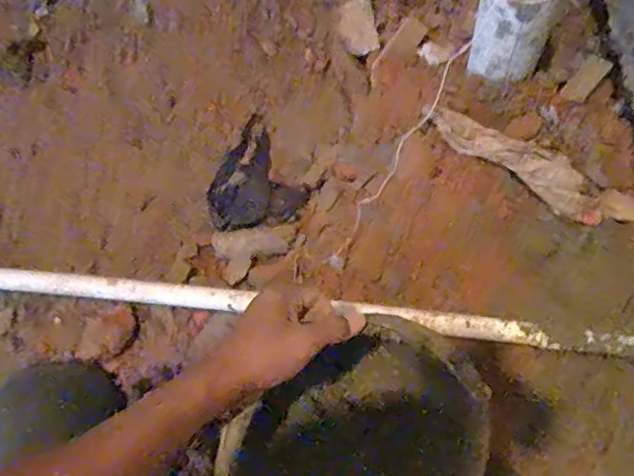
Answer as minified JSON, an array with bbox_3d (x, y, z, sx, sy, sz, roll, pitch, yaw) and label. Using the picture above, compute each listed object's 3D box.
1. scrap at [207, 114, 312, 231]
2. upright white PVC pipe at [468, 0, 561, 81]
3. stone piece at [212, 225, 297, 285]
[{"bbox_3d":[-0.098,-0.079,0.797,0.134,0.014,0.164,-33,71,-10],"label":"scrap"},{"bbox_3d":[0.238,-0.264,0.690,0.090,0.162,0.093,21,70,10],"label":"upright white PVC pipe"},{"bbox_3d":[-0.079,0.008,0.741,0.104,0.014,0.072,-24,69,-7],"label":"stone piece"}]

